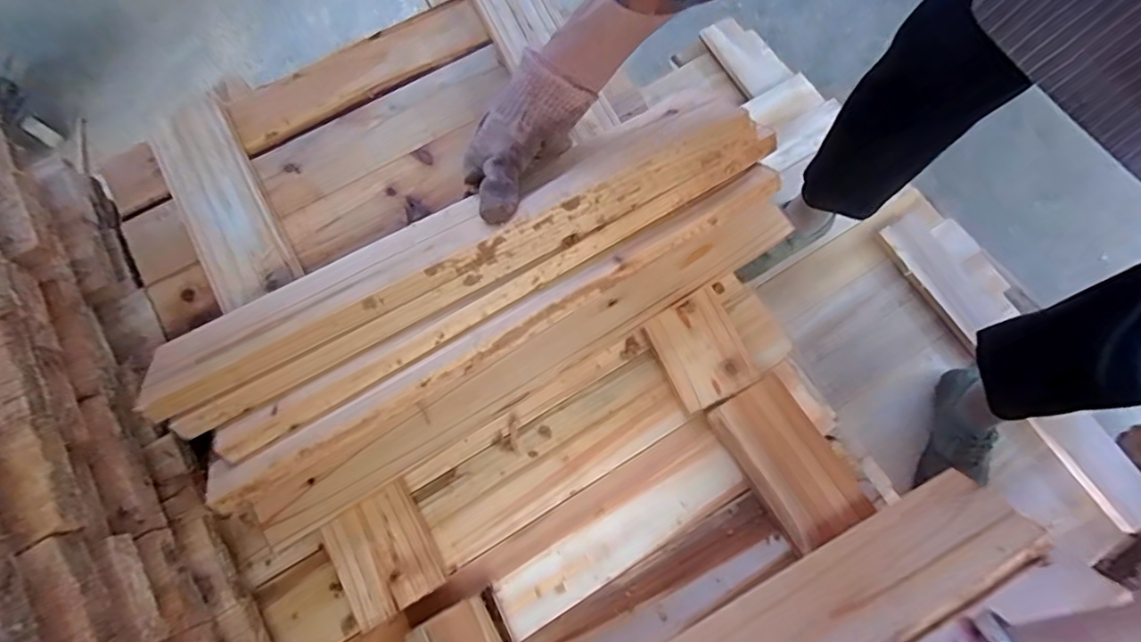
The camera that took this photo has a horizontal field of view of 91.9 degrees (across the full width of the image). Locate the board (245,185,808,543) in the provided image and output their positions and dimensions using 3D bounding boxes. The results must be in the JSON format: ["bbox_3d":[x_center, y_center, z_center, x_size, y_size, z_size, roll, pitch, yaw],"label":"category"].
[{"bbox_3d":[-0.024,0.029,0.452,0.487,0.025,0.048,-31,75,-9],"label":"board"}]

